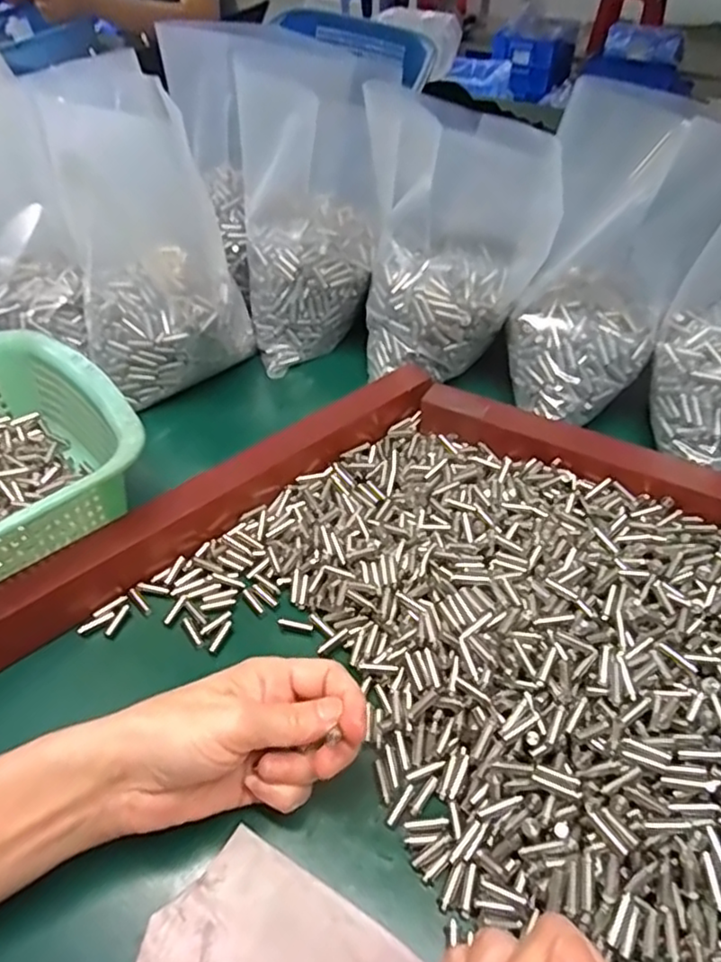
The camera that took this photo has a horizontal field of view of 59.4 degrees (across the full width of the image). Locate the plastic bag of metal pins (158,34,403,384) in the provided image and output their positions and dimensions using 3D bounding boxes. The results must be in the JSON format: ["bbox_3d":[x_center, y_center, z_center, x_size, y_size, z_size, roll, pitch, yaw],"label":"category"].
[{"bbox_3d":[-0.065,-0.257,0.563,0.130,0.219,0.190,-18,50,-15],"label":"plastic bag of metal pins"}]

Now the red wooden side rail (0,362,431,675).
[{"bbox_3d":[-0.106,0.016,0.415,0.397,0.041,0.033,-32,54,-25],"label":"red wooden side rail"}]

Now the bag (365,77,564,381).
[{"bbox_3d":[0.070,-0.183,0.496,0.133,0.179,0.097,-3,47,-2],"label":"bag"}]

